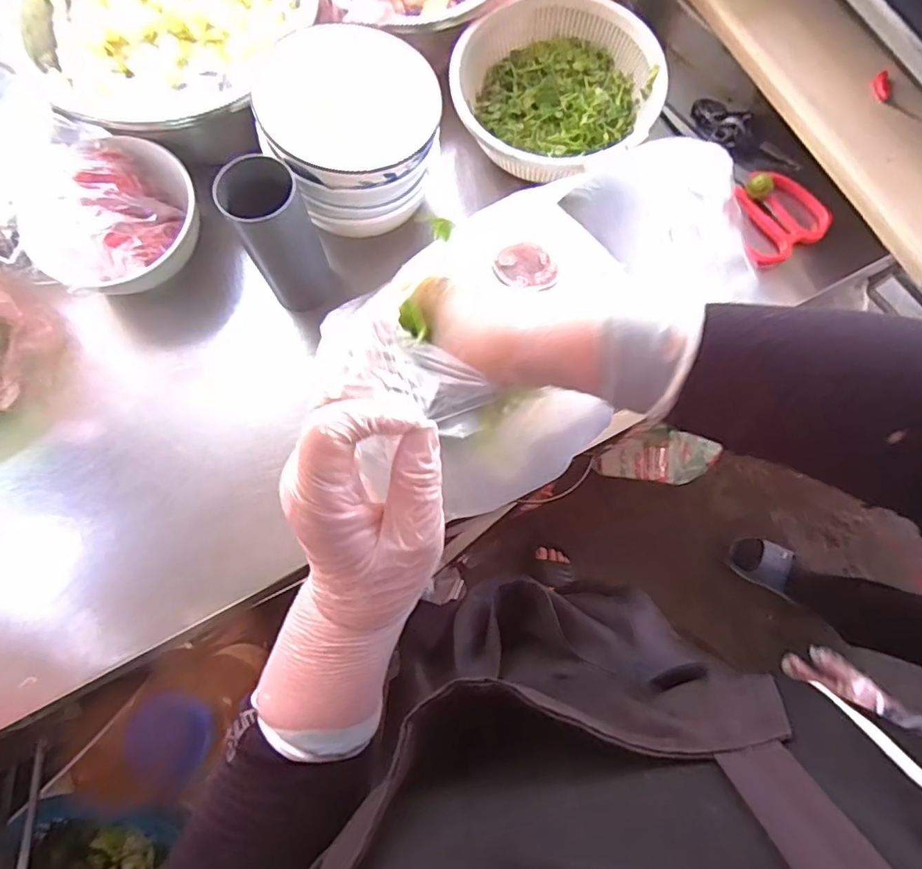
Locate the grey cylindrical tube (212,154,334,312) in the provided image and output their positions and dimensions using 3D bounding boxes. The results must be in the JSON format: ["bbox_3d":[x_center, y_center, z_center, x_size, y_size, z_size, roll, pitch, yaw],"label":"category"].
[{"bbox_3d":[-0.151,-0.164,0.478,0.058,0.145,0.056,-28,78,-6],"label":"grey cylindrical tube"}]

